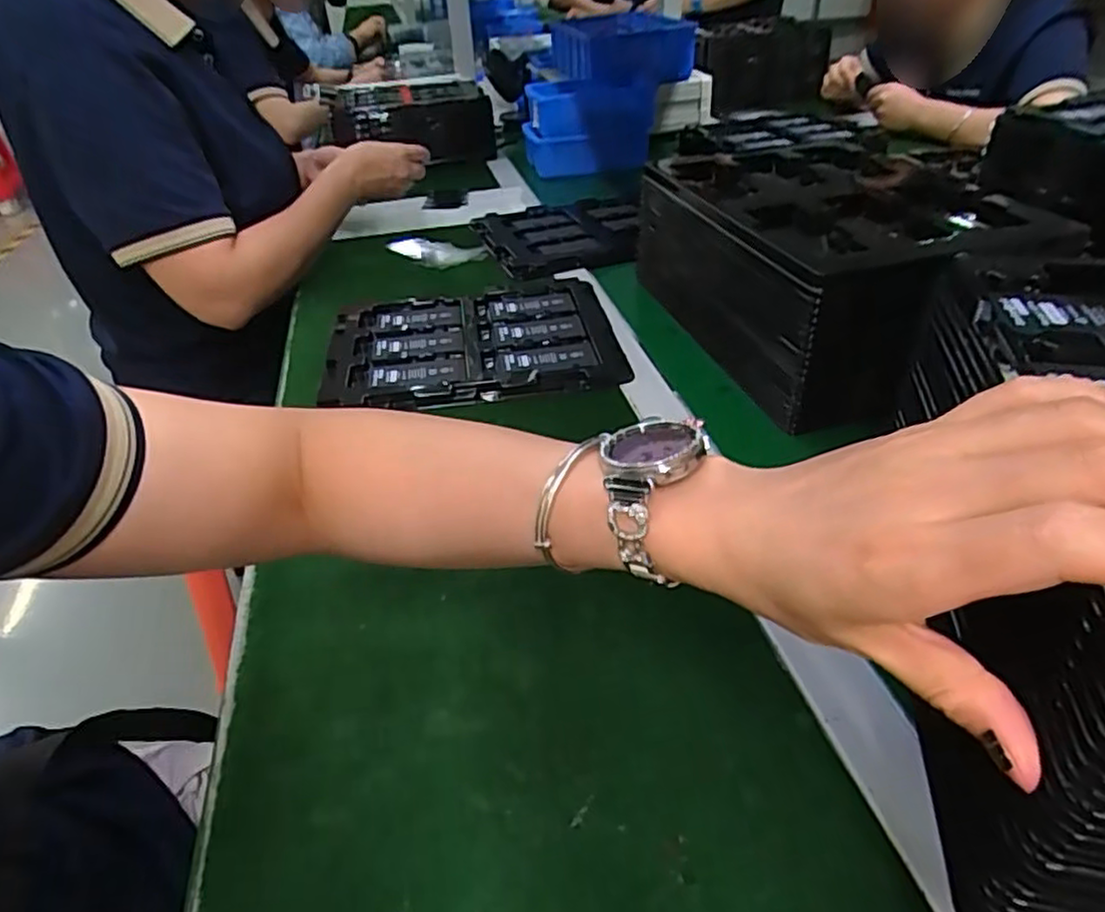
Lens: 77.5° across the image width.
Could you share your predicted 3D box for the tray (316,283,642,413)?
[{"bbox_3d":[-0.081,-0.116,0.682,0.272,0.013,0.226,-8,37,-4],"label":"tray"}]

